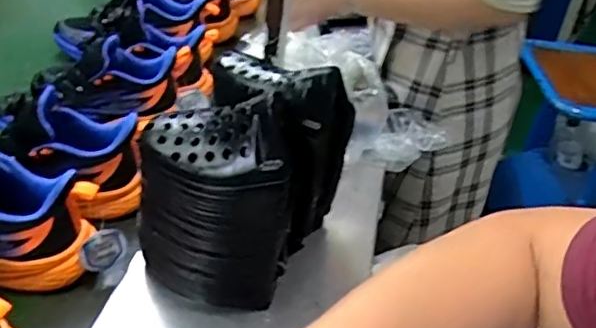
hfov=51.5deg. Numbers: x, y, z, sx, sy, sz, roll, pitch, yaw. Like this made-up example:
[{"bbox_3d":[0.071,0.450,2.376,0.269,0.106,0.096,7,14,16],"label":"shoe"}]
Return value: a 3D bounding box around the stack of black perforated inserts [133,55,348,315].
[{"bbox_3d":[-0.050,0.008,0.592,0.130,0.196,0.176,20,38,20],"label":"stack of black perforated inserts"}]

